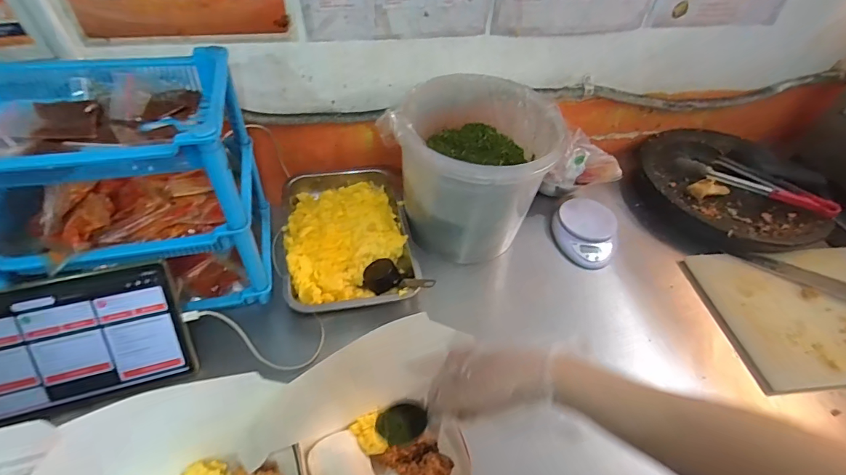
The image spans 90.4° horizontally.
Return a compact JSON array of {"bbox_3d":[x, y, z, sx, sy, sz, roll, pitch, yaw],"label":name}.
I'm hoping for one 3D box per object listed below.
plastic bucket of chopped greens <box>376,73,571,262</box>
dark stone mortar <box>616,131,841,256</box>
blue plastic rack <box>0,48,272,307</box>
[{"bbox_3d":[0.082,-0.121,0.746,0.252,0.253,0.260,16,48,10],"label":"plastic bucket of chopped greens"},{"bbox_3d":[0.620,-0.096,0.874,0.343,0.092,0.325,38,55,26],"label":"dark stone mortar"},{"bbox_3d":[-0.384,-0.045,0.554,0.304,0.317,0.199,-9,49,-13],"label":"blue plastic rack"}]

